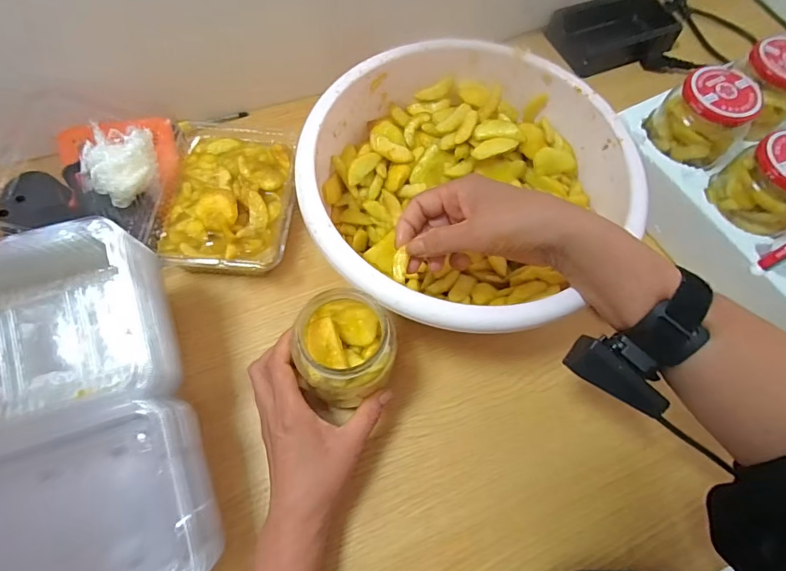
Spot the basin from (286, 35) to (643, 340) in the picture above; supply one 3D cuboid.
[{"bbox_3d":[0.058,-0.092,0.442,0.284,0.121,0.263,1,66,-3],"label":"basin"}]

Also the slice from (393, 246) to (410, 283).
[{"bbox_3d":[0.005,-0.016,0.346,0.010,0.004,0.028,3,84,-2],"label":"slice"}]

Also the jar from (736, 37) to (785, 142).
[{"bbox_3d":[0.399,-0.207,0.469,0.065,0.069,0.071,1,66,-3],"label":"jar"}]

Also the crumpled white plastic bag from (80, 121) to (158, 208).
[{"bbox_3d":[-0.263,-0.118,0.427,0.057,0.038,0.066,4,66,-1],"label":"crumpled white plastic bag"}]

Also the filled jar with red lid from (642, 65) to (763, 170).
[{"bbox_3d":[0.315,-0.168,0.448,0.072,0.065,0.072,1,66,-3],"label":"filled jar with red lid"}]

